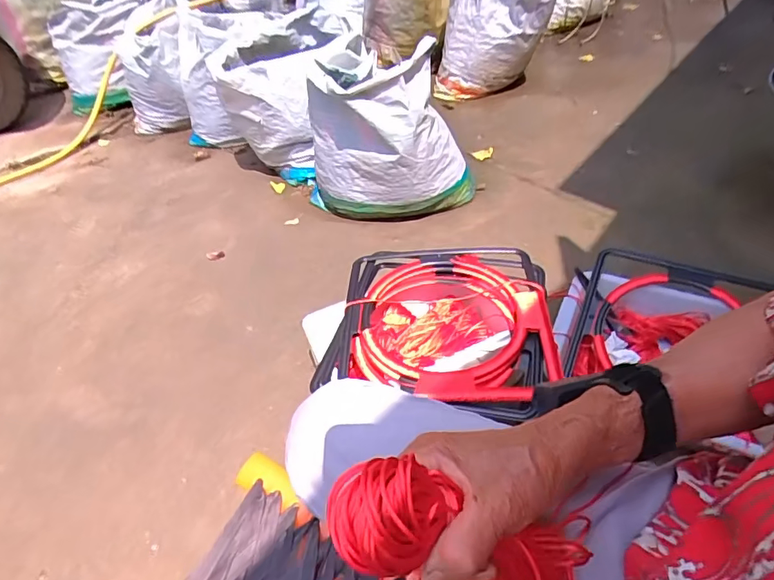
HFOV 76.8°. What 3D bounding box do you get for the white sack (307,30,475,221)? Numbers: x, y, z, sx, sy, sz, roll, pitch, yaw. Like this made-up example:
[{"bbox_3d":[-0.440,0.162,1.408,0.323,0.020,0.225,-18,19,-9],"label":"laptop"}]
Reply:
[{"bbox_3d":[0.004,-0.427,1.280,0.402,0.372,0.394,-9,43,-5],"label":"white sack"}]

